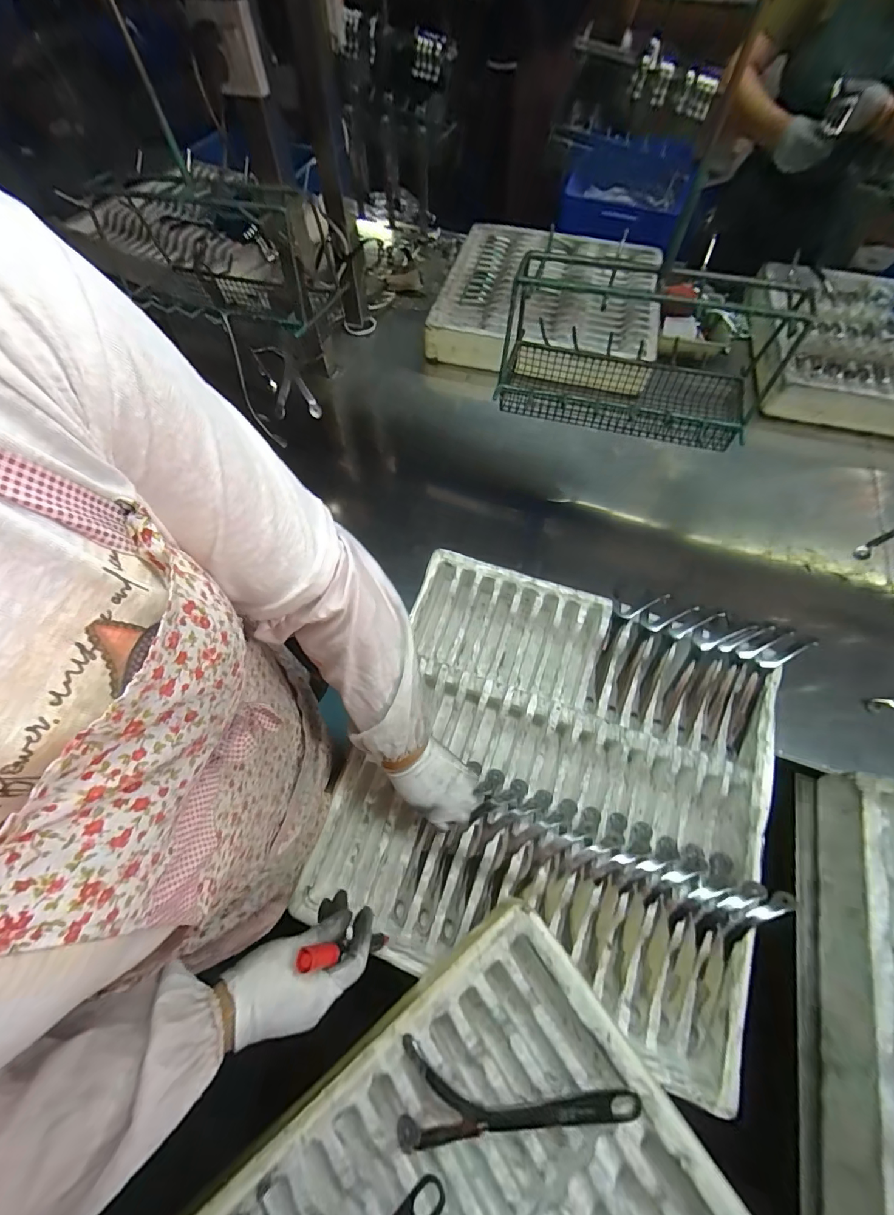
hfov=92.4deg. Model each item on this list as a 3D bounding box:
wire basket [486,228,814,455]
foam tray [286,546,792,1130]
[{"bbox_3d":[0.235,-0.318,0.556,0.312,0.174,0.126,16,64,7],"label":"wire basket"},{"bbox_3d":[0.146,0.227,0.608,0.532,0.069,0.530,19,71,10],"label":"foam tray"}]

